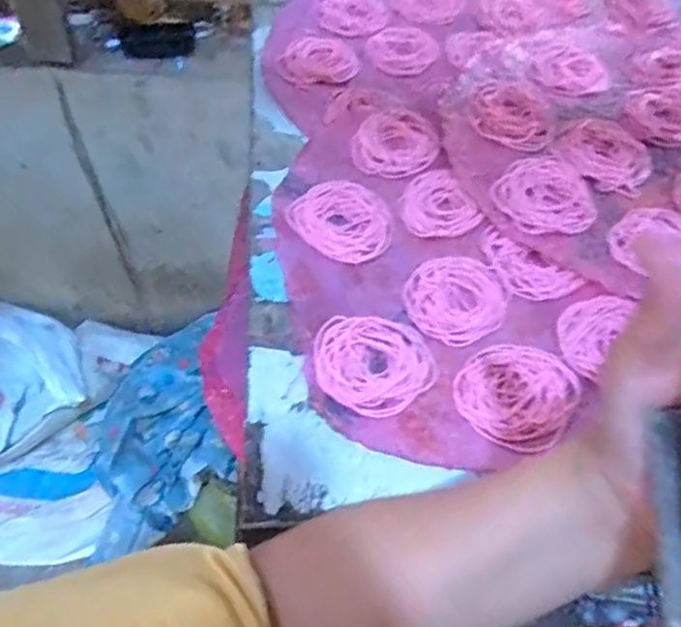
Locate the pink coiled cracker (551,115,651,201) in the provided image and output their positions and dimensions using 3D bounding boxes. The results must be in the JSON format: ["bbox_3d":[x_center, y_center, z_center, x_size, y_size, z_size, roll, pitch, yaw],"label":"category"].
[{"bbox_3d":[0.228,-0.135,0.529,0.075,0.004,0.082,2,56,-3],"label":"pink coiled cracker"}]

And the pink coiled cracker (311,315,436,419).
[{"bbox_3d":[0.020,0.031,0.411,0.073,0.004,0.076,2,56,-3],"label":"pink coiled cracker"}]

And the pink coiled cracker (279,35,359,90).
[{"bbox_3d":[-0.020,-0.239,0.583,0.076,0.010,0.060,-19,59,-17],"label":"pink coiled cracker"}]

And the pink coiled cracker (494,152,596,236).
[{"bbox_3d":[0.167,-0.094,0.501,0.076,0.011,0.077,2,56,-3],"label":"pink coiled cracker"}]

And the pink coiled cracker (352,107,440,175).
[{"bbox_3d":[0.049,-0.148,0.532,0.068,0.006,0.077,18,56,8],"label":"pink coiled cracker"}]

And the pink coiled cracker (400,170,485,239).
[{"bbox_3d":[0.076,-0.087,0.497,0.064,0.007,0.063,2,56,-3],"label":"pink coiled cracker"}]

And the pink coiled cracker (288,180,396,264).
[{"bbox_3d":[0.004,-0.075,0.479,0.078,0.006,0.076,2,56,-3],"label":"pink coiled cracker"}]

